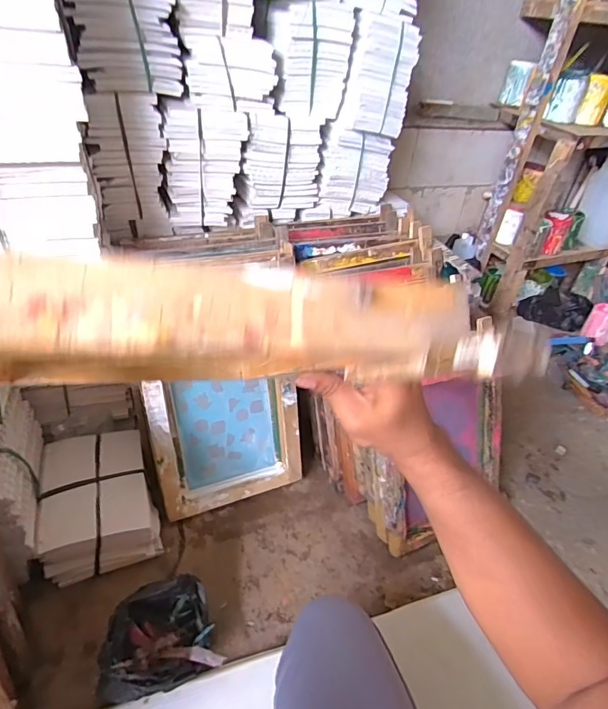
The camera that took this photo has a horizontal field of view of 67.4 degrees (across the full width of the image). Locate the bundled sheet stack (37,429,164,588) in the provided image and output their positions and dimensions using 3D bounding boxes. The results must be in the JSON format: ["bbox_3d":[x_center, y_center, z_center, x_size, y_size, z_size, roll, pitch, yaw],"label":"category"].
[{"bbox_3d":[-0.431,0.301,0.968,0.207,0.105,0.287,-9,40,-20],"label":"bundled sheet stack"}]

